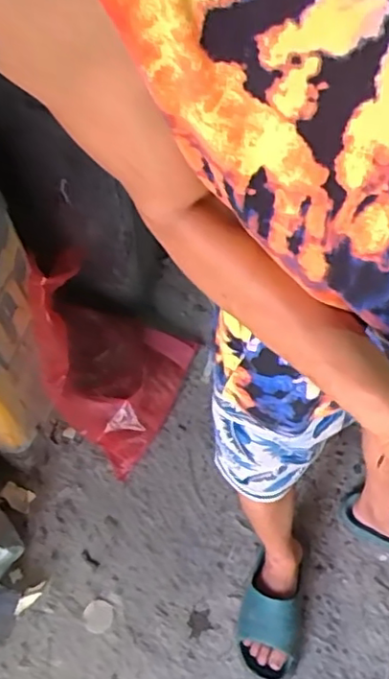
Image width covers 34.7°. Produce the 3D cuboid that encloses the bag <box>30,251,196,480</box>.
[{"bbox_3d":[-0.186,0.018,1.304,0.285,0.402,0.355,18,60,16],"label":"bag"}]

